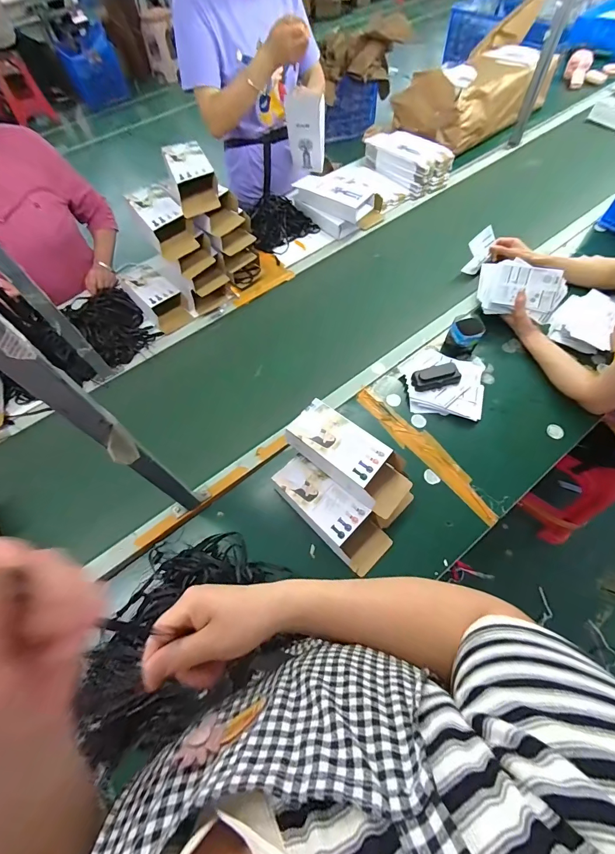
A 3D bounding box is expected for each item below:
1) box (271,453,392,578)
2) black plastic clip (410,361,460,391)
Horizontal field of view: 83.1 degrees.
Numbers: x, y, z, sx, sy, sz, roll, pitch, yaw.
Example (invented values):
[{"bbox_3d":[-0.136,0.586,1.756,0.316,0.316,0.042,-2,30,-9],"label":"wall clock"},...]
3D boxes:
[{"bbox_3d":[0.044,0.168,0.699,0.250,0.069,0.099,39,71,22],"label":"box"},{"bbox_3d":[0.299,-0.118,0.817,0.107,0.027,0.052,-11,65,-3],"label":"black plastic clip"}]

